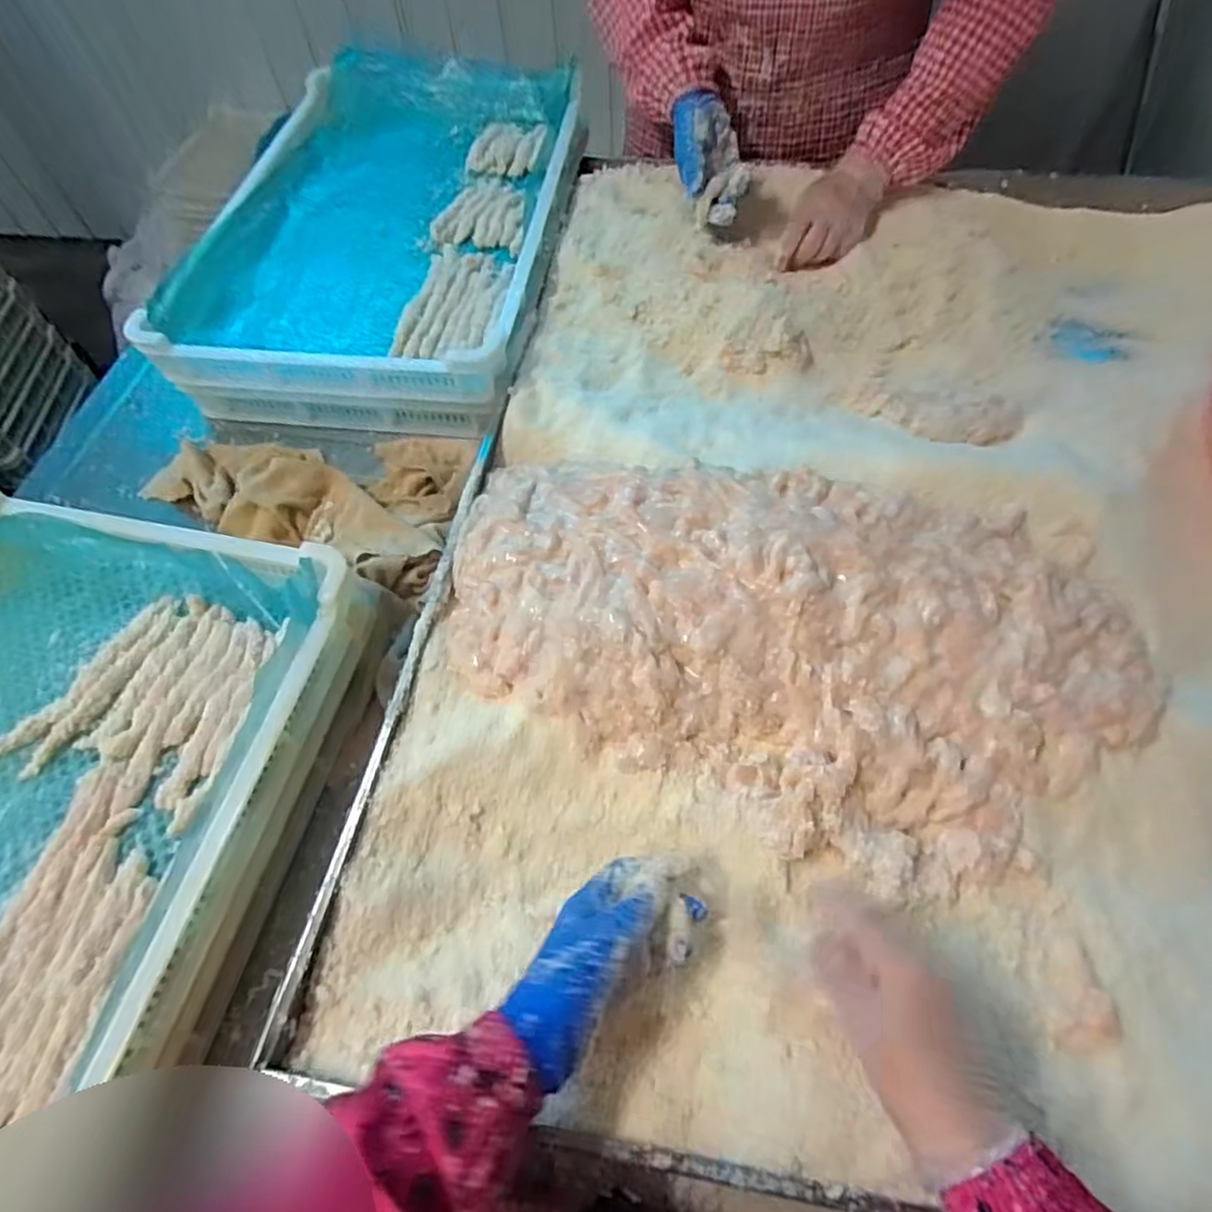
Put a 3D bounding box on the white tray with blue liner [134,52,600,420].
[{"bbox_3d":[-0.252,-0.476,0.843,0.383,0.085,0.580,6,61,5],"label":"white tray with blue liner"}]

